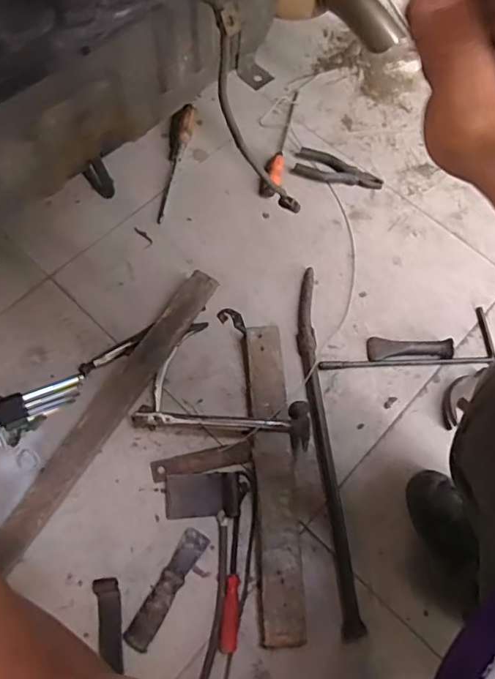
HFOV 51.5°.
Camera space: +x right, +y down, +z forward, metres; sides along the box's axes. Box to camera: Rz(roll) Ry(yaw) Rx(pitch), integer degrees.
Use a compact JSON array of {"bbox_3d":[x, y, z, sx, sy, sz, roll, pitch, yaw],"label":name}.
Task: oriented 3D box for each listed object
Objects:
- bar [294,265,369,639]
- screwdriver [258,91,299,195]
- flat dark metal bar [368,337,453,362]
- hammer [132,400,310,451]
[{"bbox_3d":[0.119,0.143,0.817,0.040,0.027,0.577,-4,68,-4],"label":"bar"},{"bbox_3d":[0.065,-0.409,1.038,0.041,0.029,0.281,10,68,2],"label":"screwdriver"},{"bbox_3d":[0.279,0.012,0.877,0.143,0.026,0.040,-1,68,-3],"label":"flat dark metal bar"},{"bbox_3d":[-0.038,0.133,0.783,0.273,0.039,0.079,-2,68,-3],"label":"hammer"}]

